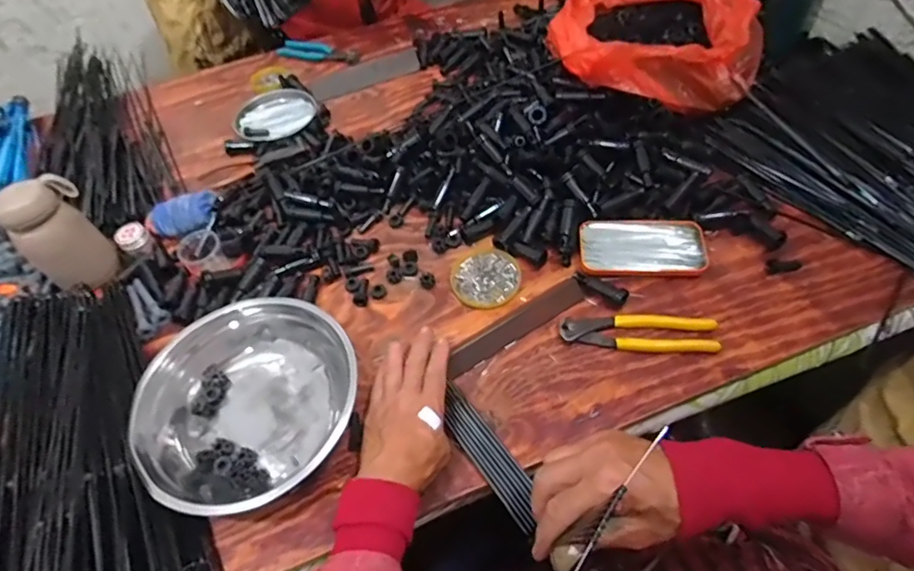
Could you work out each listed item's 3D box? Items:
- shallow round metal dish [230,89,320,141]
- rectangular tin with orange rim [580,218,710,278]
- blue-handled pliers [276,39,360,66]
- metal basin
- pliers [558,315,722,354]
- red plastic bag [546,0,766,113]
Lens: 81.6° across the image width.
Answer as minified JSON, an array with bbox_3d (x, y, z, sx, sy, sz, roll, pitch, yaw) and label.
[{"bbox_3d":[-0.303,-0.285,0.884,0.135,0.011,0.136,-3,53,4],"label":"shallow round metal dish"},{"bbox_3d":[0.224,-0.045,0.637,0.145,0.014,0.081,-2,53,5],"label":"rectangular tin with orange rim"},{"bbox_3d":[-0.269,-0.445,1.009,0.186,0.018,0.064,26,60,23],"label":"blue-handled pliers"},{"bbox_3d":[-0.216,0.117,0.534,0.197,0.075,0.206,-3,53,4],"label":"metal basin"},{"bbox_3d":[0.197,0.052,0.577,0.163,0.015,0.041,0,53,6],"label":"pliers"},{"bbox_3d":[0.282,-0.354,0.752,0.283,0.102,0.257,18,57,18],"label":"red plastic bag"}]

